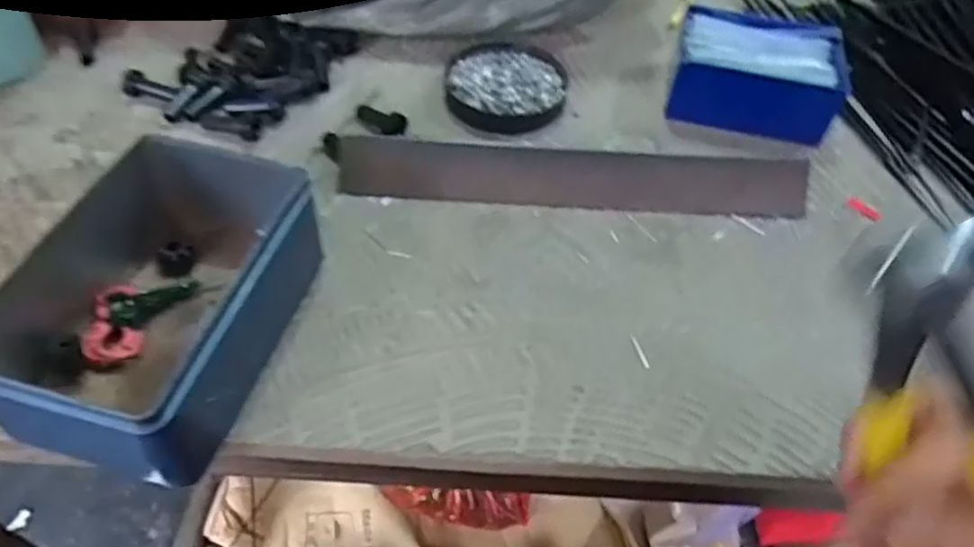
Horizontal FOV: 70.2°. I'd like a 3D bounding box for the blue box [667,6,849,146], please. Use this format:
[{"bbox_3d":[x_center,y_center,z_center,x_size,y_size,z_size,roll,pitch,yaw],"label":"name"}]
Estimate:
[{"bbox_3d":[0.188,-0.138,0.485,0.112,0.041,0.096,13,52,6],"label":"blue box"}]

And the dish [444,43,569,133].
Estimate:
[{"bbox_3d":[0.013,-0.132,0.485,0.082,0.015,0.077,2,51,-2],"label":"dish"}]

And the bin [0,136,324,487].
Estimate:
[{"bbox_3d":[-0.149,0.010,0.323,0.096,0.062,0.145,12,51,6],"label":"bin"}]

